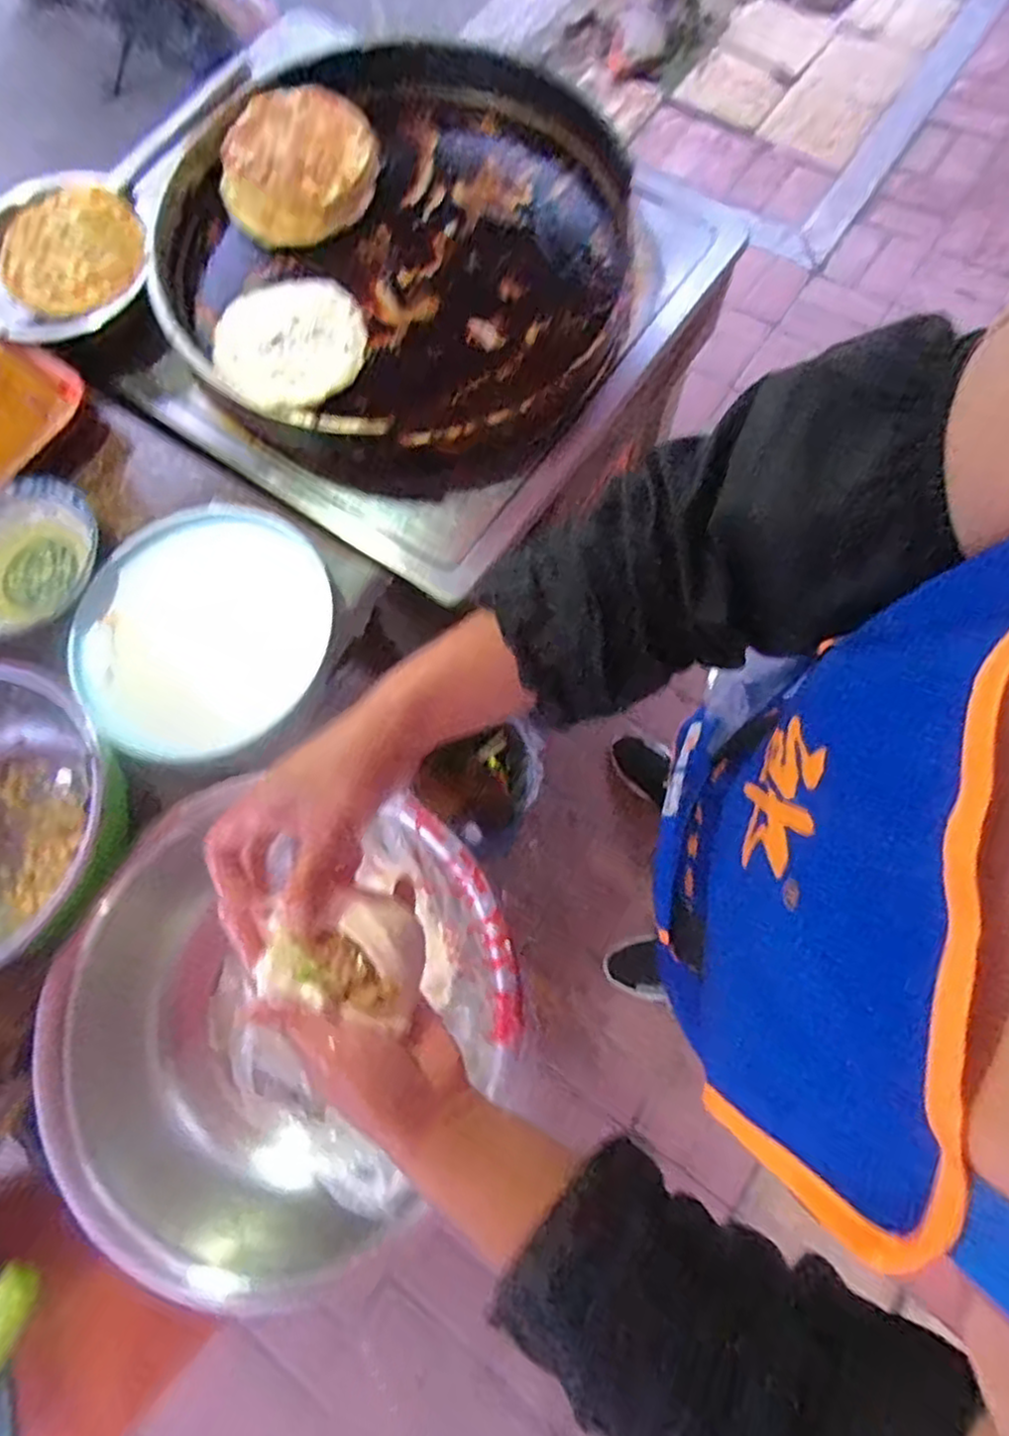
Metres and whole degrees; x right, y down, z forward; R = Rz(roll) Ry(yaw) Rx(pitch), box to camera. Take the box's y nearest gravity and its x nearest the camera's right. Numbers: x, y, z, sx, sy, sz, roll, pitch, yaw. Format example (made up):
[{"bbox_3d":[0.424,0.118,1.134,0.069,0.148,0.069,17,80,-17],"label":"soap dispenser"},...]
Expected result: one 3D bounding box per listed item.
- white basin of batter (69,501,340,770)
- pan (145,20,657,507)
[{"bbox_3d":[-0.299,-0.086,0.703,0.225,0.057,0.258,35,78,14],"label":"white basin of batter"},{"bbox_3d":[-0.109,-0.553,0.824,0.544,0.112,0.515,-1,72,4],"label":"pan"}]

